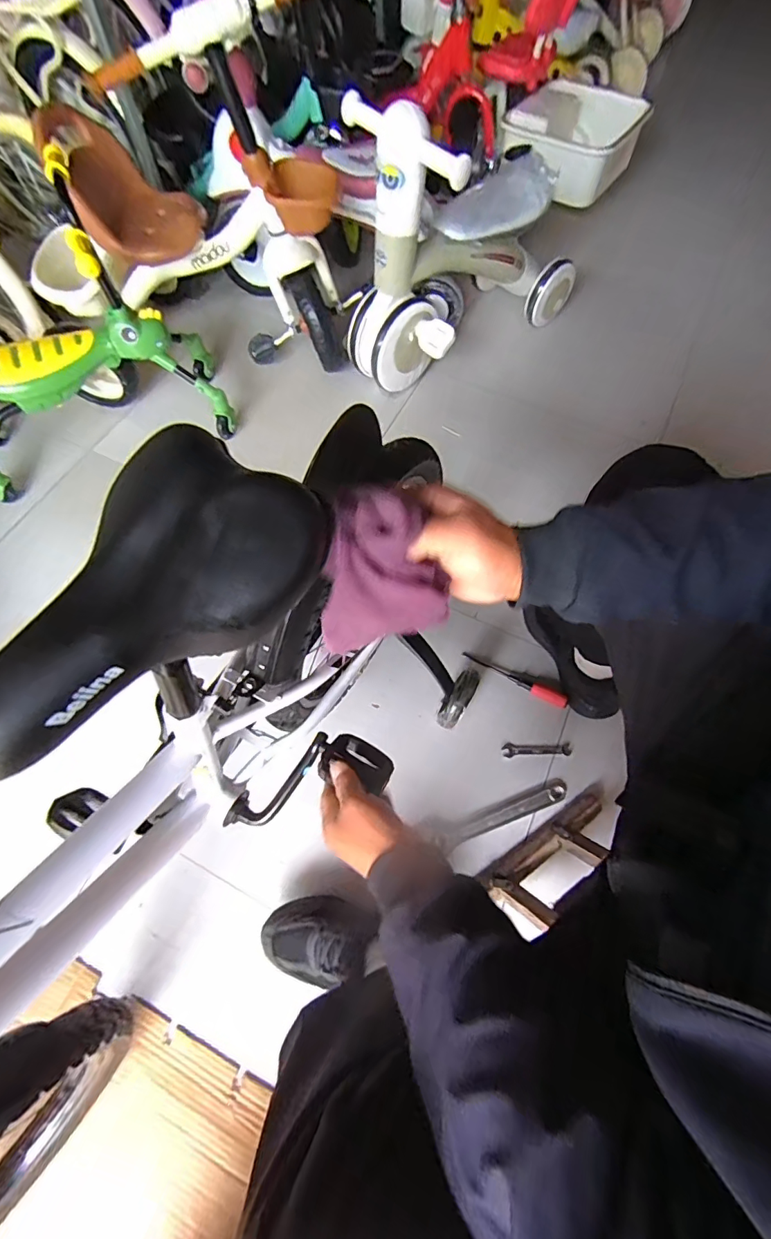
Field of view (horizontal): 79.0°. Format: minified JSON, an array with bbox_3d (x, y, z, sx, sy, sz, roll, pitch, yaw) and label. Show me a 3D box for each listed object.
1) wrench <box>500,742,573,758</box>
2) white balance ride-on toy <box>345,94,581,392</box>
[{"bbox_3d":[0.268,0.228,0.822,0.120,0.004,0.025,-2,66,-1],"label":"wrench"},{"bbox_3d":[0.171,-0.839,1.012,0.549,0.438,0.274,-39,71,-16],"label":"white balance ride-on toy"}]

